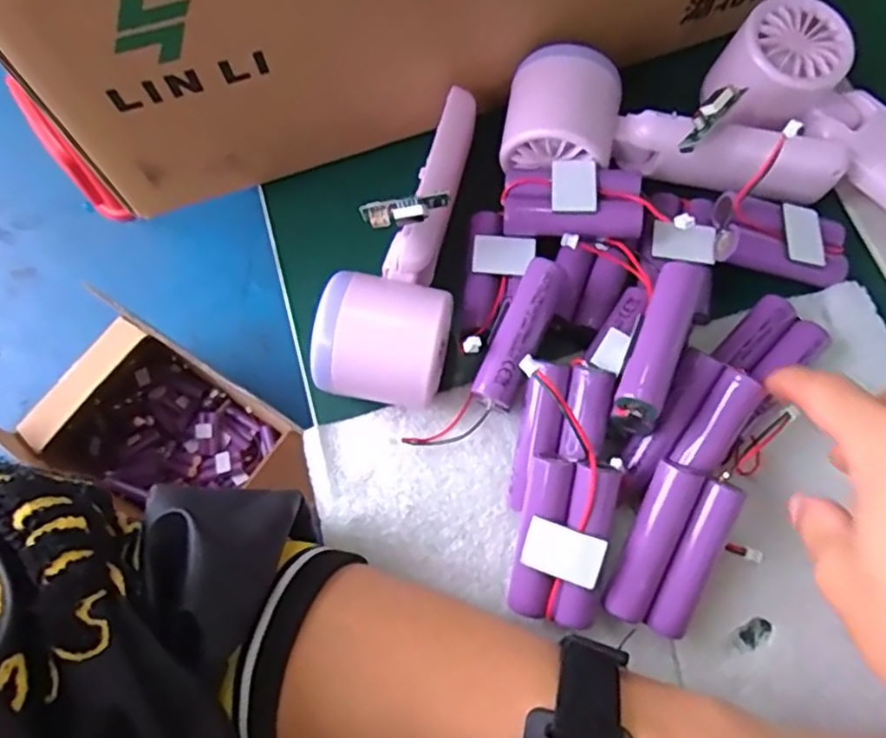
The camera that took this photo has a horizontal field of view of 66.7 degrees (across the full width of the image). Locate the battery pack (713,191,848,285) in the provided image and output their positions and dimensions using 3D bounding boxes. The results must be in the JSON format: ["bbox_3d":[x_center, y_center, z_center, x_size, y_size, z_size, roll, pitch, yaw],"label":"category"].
[{"bbox_3d":[0.166,-0.063,0.327,0.068,0.020,0.034,13,69,-9],"label":"battery pack"}]

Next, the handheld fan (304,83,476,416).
[{"bbox_3d":[-0.015,-0.064,0.321,0.069,0.061,0.159,6,72,6],"label":"handheld fan"}]

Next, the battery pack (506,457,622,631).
[{"bbox_3d":[0.048,0.069,0.273,0.036,0.019,0.066,13,105,15],"label":"battery pack"}]

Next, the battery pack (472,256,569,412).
[{"bbox_3d":[0.035,-0.016,0.292,0.018,0.015,0.068,24,84,11],"label":"battery pack"}]

